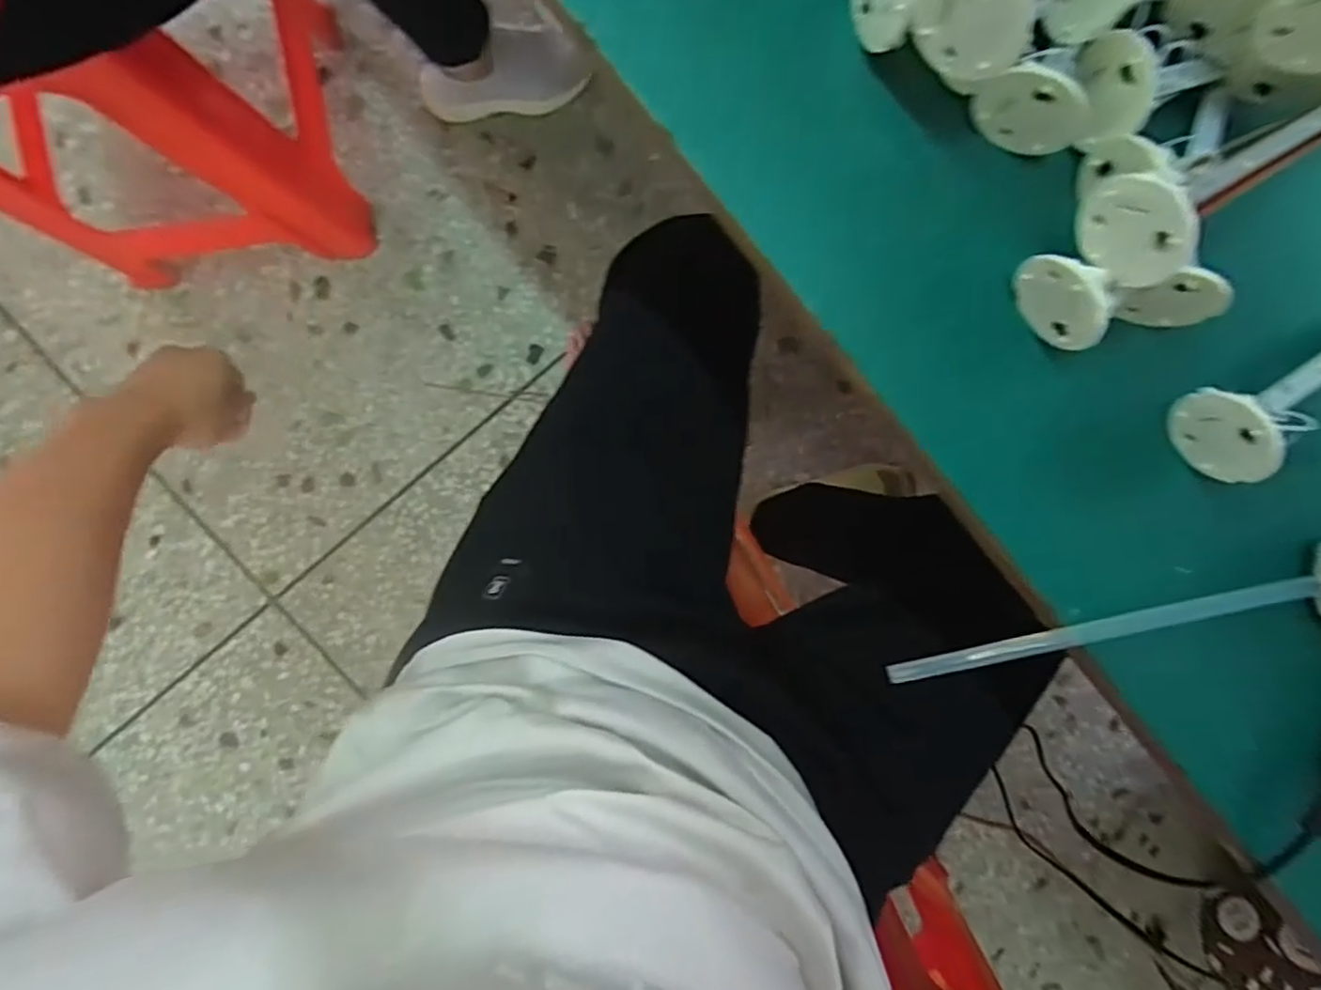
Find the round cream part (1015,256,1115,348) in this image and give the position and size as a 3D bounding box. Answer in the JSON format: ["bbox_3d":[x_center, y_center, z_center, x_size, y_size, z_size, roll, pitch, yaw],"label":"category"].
[{"bbox_3d":[0.156,-0.076,0.247,0.017,0.036,0.038,-31,94,0],"label":"round cream part"}]

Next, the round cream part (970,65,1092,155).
[{"bbox_3d":[0.137,-0.142,0.243,0.039,0.036,0.008,29,93,-3],"label":"round cream part"}]

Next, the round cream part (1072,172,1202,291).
[{"bbox_3d":[0.164,-0.091,0.227,0.008,0.039,0.038,-26,94,0],"label":"round cream part"}]

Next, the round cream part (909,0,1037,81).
[{"bbox_3d":[0.102,-0.157,0.216,0.004,0.040,0.038,-43,112,-12],"label":"round cream part"}]

